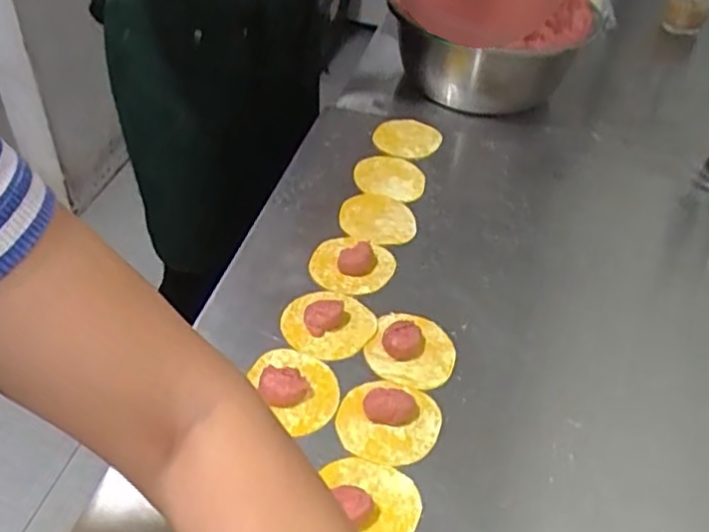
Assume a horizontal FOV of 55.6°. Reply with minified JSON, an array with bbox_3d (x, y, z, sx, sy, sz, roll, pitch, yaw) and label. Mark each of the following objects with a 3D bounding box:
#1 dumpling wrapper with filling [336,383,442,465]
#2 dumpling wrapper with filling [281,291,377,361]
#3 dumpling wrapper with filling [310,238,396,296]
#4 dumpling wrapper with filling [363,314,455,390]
[{"bbox_3d":[0.029,0.126,0.560,0.084,0.014,0.077,3,43,-3],"label":"dumpling wrapper with filling"},{"bbox_3d":[-0.024,0.051,0.635,0.083,0.015,0.077,3,43,-3],"label":"dumpling wrapper with filling"},{"bbox_3d":[-0.002,-0.002,0.693,0.083,0.015,0.074,12,44,7],"label":"dumpling wrapper with filling"},{"bbox_3d":[0.053,0.073,0.615,0.077,0.019,0.077,3,43,-3],"label":"dumpling wrapper with filling"}]

